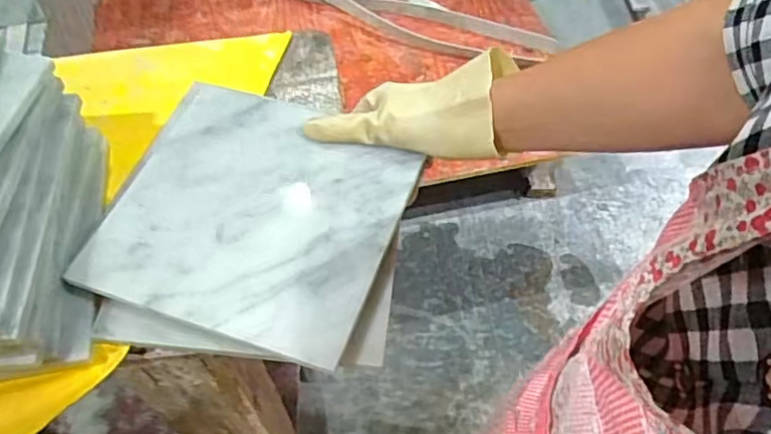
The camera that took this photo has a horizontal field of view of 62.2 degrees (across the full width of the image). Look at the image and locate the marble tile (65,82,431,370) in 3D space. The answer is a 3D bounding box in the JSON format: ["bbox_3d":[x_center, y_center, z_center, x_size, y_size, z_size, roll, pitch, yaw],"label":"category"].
[{"bbox_3d":[-0.094,-0.009,0.468,0.203,0.014,0.194,19,58,9],"label":"marble tile"}]

